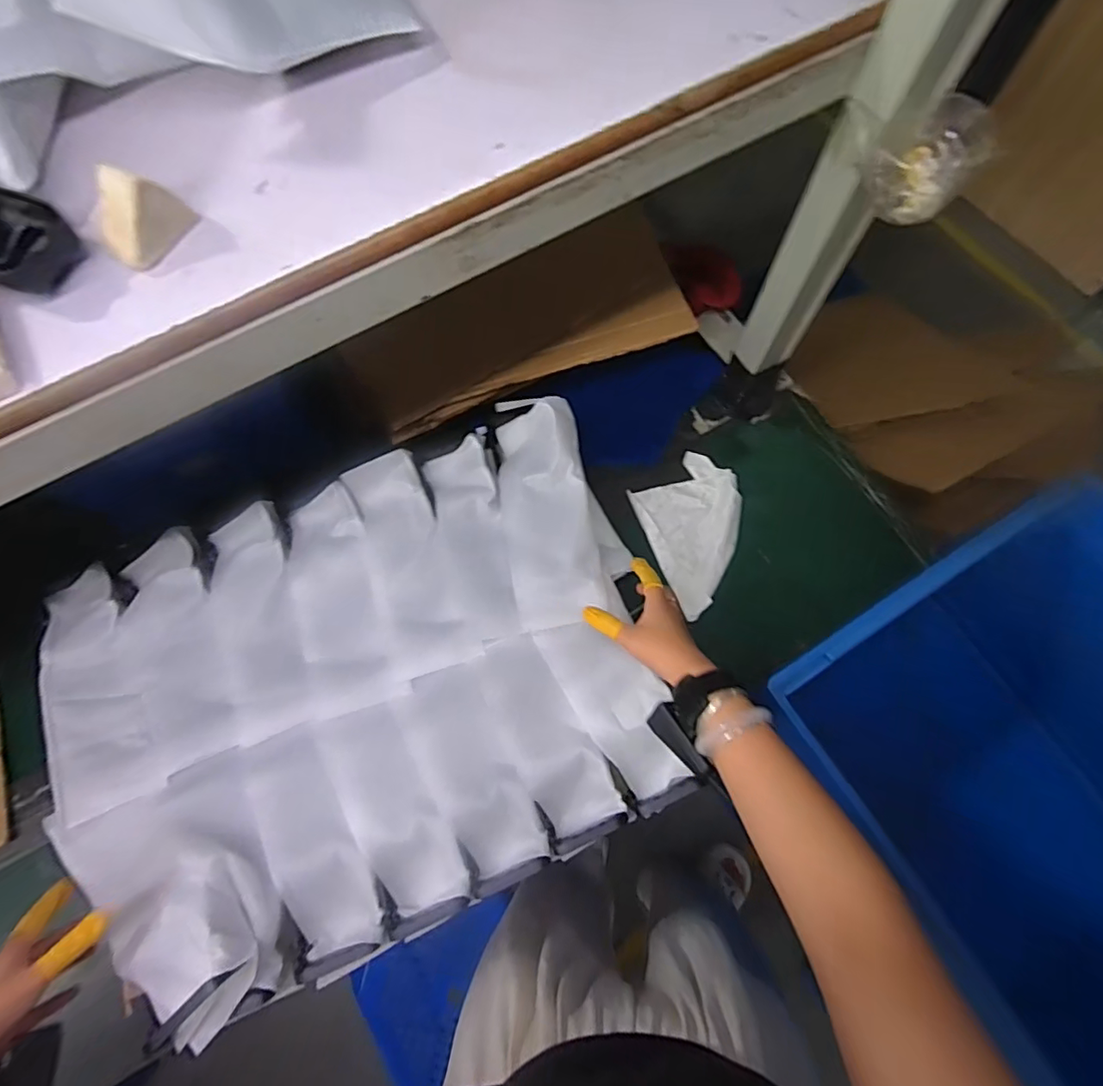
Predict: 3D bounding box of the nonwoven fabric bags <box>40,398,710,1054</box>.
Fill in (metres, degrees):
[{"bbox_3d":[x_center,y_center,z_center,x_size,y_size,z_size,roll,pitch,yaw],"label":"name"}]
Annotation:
[{"bbox_3d":[-0.177,0.141,0.573,0.591,0.074,0.435,-25,72,-6],"label":"nonwoven fabric bags"}]

